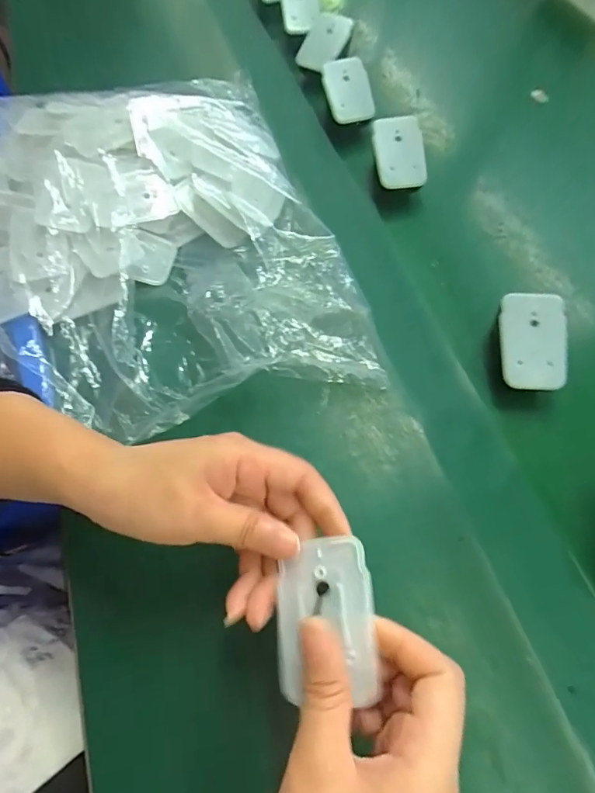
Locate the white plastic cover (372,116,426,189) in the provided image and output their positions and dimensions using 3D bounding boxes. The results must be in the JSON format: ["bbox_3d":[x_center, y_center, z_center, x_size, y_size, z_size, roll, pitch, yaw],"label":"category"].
[{"bbox_3d":[0.090,-0.217,0.393,0.040,0.014,0.061,-11,92,11],"label":"white plastic cover"}]

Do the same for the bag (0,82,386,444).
[{"bbox_3d":[-0.116,-0.130,0.350,0.274,0.065,0.329,-15,65,-8],"label":"bag"}]

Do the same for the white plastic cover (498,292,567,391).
[{"bbox_3d":[0.164,-0.038,0.307,0.044,0.005,0.066,1,87,3],"label":"white plastic cover"}]

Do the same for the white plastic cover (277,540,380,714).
[{"bbox_3d":[0.012,0.102,0.204,0.045,0.010,0.066,-9,63,14],"label":"white plastic cover"}]

